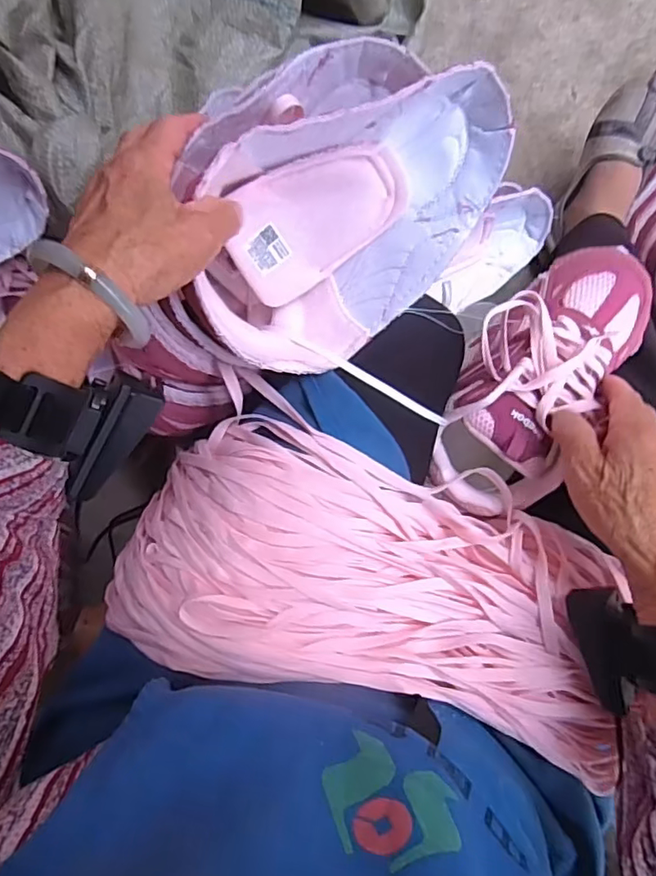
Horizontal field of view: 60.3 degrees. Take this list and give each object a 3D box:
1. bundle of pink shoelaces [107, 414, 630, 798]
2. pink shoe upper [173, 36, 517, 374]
[{"bbox_3d":[0.034,0.096,0.383,0.331,0.072,0.156,16,91,-2],"label":"bundle of pink shoelaces"},{"bbox_3d":[0.010,-0.143,0.353,0.219,0.107,0.161,-30,120,12],"label":"pink shoe upper"}]

